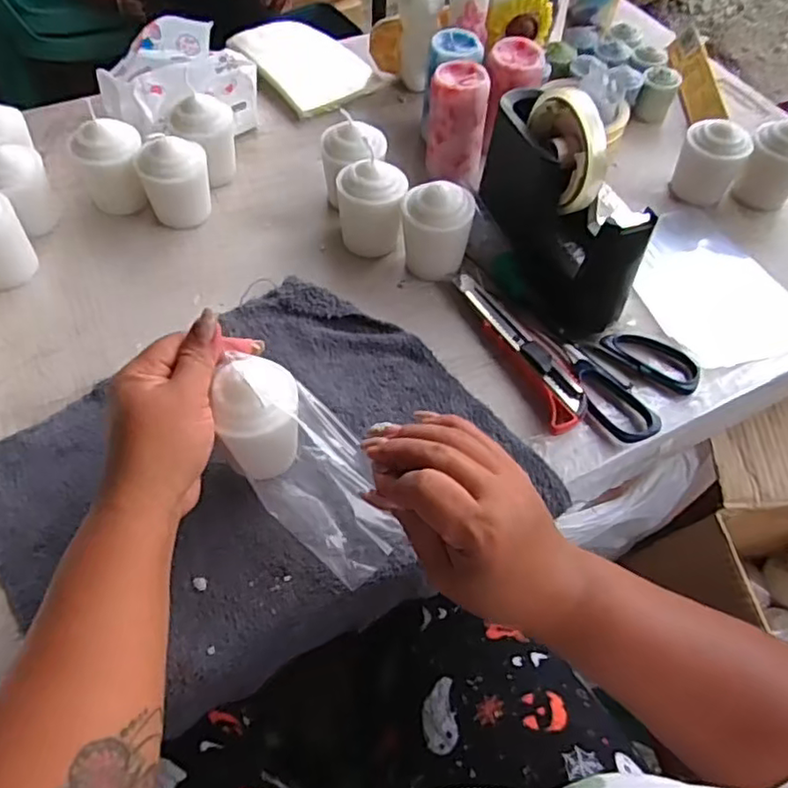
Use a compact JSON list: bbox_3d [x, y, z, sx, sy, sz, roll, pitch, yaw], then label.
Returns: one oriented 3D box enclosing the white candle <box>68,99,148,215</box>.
[{"bbox_3d":[-0.241,-0.193,0.539,0.056,0.073,0.046,-11,58,-12],"label":"white candle"}]

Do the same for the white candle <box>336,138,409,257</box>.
[{"bbox_3d":[-0.018,-0.155,0.529,0.058,0.075,0.048,16,56,6],"label":"white candle"}]

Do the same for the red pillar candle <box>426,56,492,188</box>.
[{"bbox_3d":[0.059,-0.247,0.580,0.056,0.089,0.060,10,56,2],"label":"red pillar candle"}]

